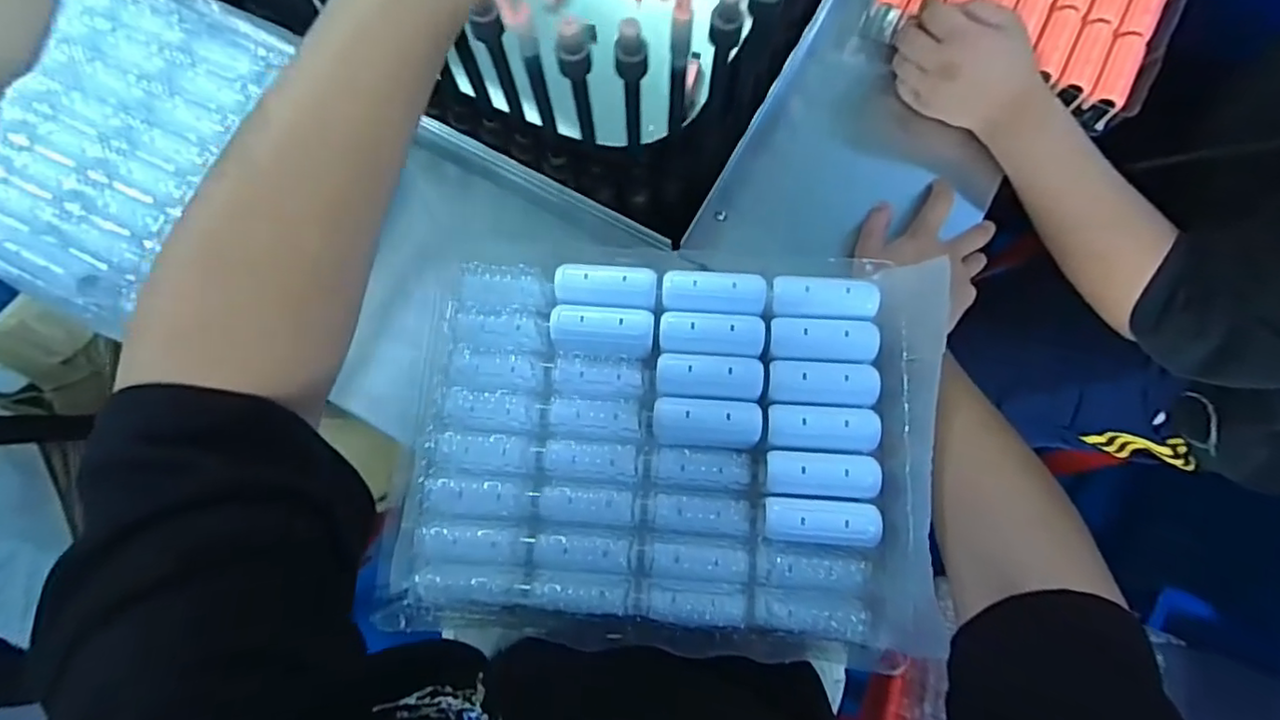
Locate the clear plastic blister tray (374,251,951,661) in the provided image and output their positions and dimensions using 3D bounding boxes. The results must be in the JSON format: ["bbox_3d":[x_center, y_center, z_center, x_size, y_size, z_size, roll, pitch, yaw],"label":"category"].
[{"bbox_3d":[0.015,0.060,0.435,0.364,0.052,0.276,3,77,3],"label":"clear plastic blister tray"}]

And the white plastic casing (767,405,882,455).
[{"bbox_3d":[0.128,0.048,0.420,0.074,0.012,0.031,5,77,3],"label":"white plastic casing"}]

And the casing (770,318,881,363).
[{"bbox_3d":[0.134,-0.013,0.434,0.076,0.012,0.031,4,77,3],"label":"casing"}]

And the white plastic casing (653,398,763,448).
[{"bbox_3d":[0.048,0.046,0.437,0.075,0.019,0.032,4,77,3],"label":"white plastic casing"}]

